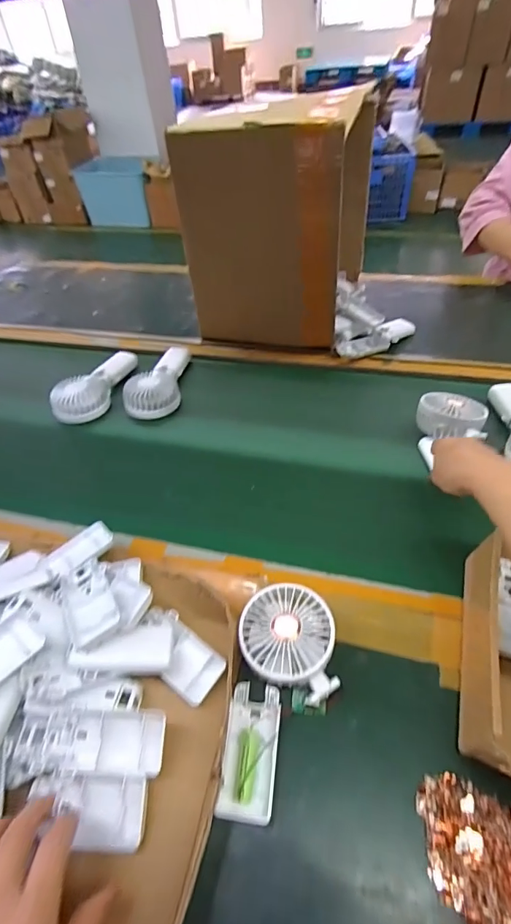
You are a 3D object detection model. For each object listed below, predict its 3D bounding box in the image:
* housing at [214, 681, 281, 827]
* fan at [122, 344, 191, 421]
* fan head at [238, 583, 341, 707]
[{"bbox_3d":[-0.003,0.245,0.368,0.045,0.018,0.097,2,48,8],"label":"housing"},{"bbox_3d":[-0.169,-0.152,0.744,0.087,0.043,0.182,-2,47,5],"label":"fan"},{"bbox_3d":[0.031,0.173,0.411,0.088,0.042,0.099,-2,47,5],"label":"fan head"}]

